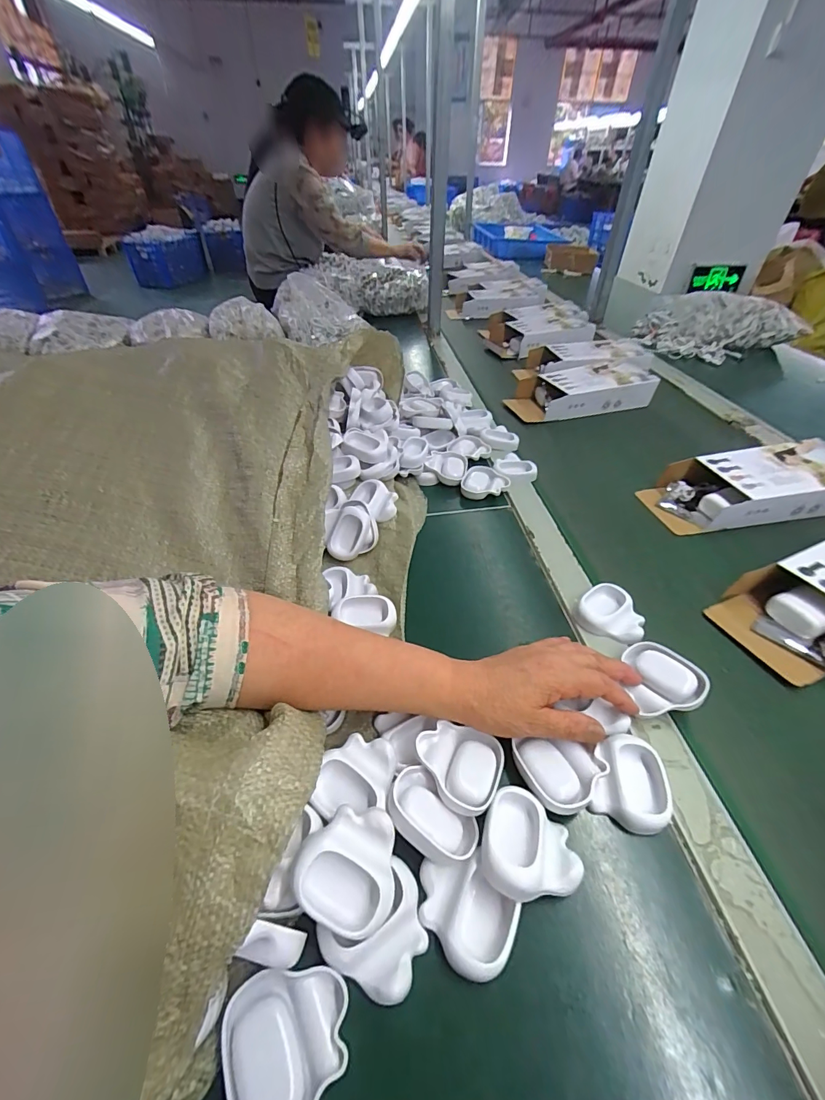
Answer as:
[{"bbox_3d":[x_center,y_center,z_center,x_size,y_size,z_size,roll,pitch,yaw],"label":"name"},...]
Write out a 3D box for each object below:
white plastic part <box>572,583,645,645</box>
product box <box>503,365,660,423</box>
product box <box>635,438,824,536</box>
[{"bbox_3d":[0.199,0.063,0.418,0.063,0.019,0.057,18,48,19],"label":"white plastic part"},{"bbox_3d":[0.293,-0.278,0.721,0.238,0.049,0.101,-9,47,-9],"label":"product box"},{"bbox_3d":[0.435,-0.082,0.530,0.247,0.059,0.101,-7,45,-6],"label":"product box"}]

